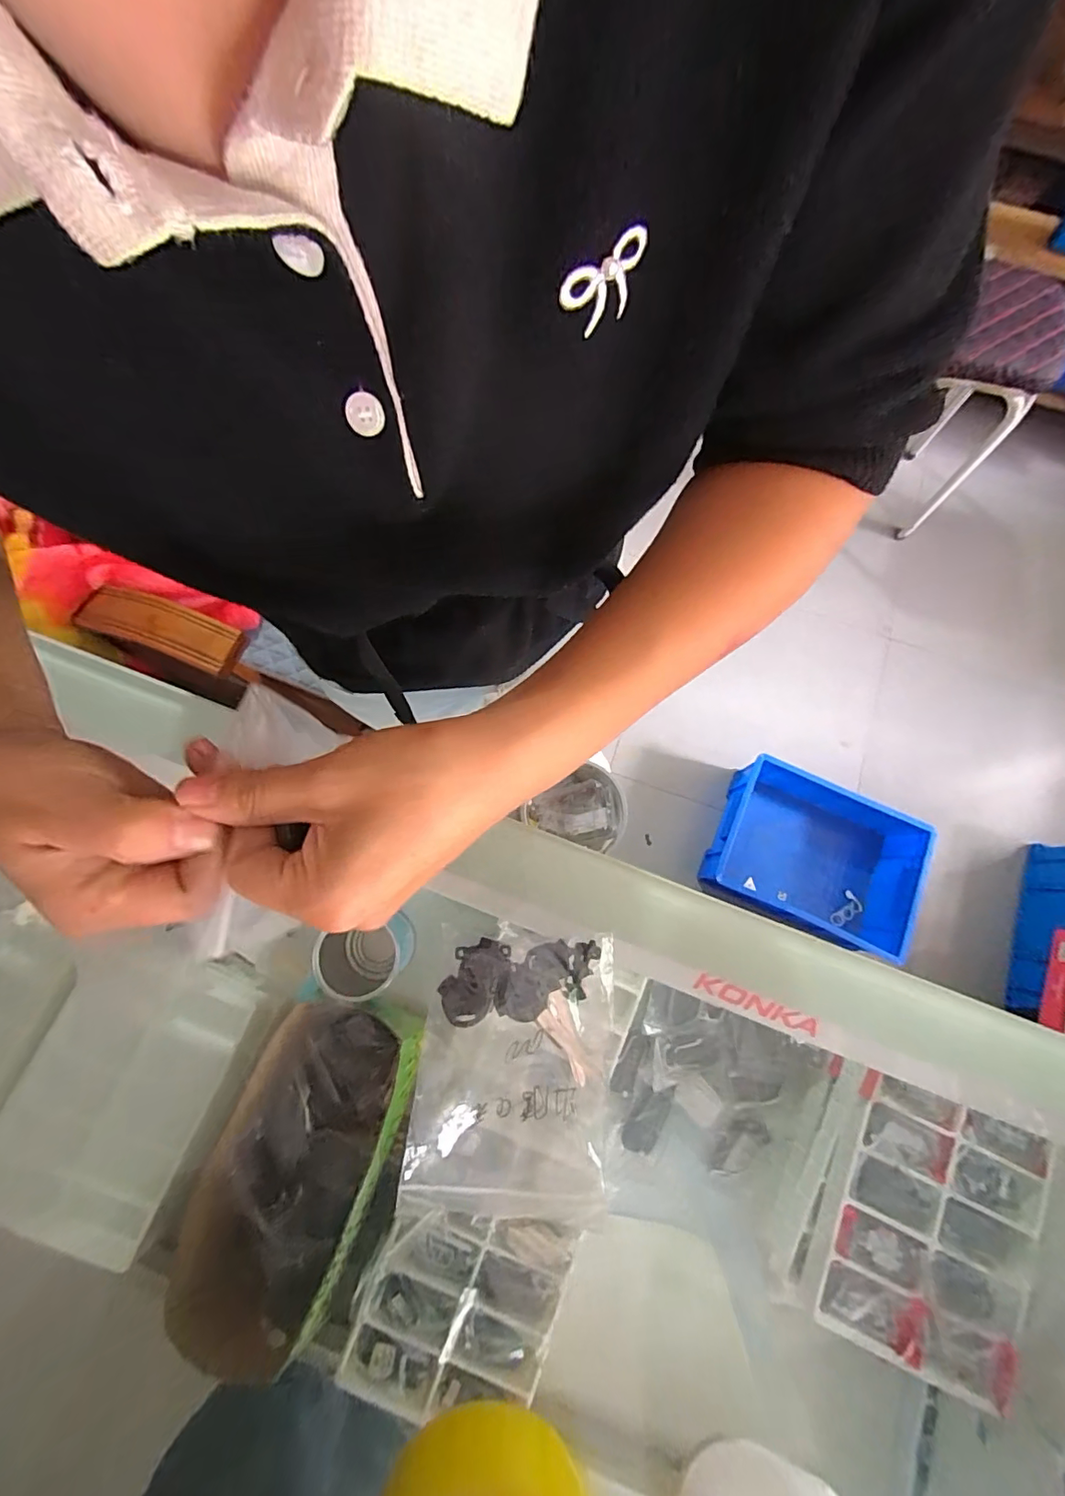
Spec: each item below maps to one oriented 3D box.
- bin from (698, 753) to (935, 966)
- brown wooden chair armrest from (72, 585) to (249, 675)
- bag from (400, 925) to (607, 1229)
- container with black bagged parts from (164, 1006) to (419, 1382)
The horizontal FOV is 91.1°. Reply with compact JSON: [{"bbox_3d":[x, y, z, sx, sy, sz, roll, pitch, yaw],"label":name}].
[{"bbox_3d":[0.640,0.236,1.194,0.429,0.124,0.335,21,77,3],"label":"bin"},{"bbox_3d":[-0.491,-0.159,0.692,0.201,0.039,0.071,19,77,3],"label":"brown wooden chair armrest"},{"bbox_3d":[-0.010,0.193,0.316,0.115,0.025,0.156,6,76,0],"label":"bag"},{"bbox_3d":[-0.218,0.408,0.509,0.174,0.083,0.317,20,77,3],"label":"container with black bagged parts"}]

